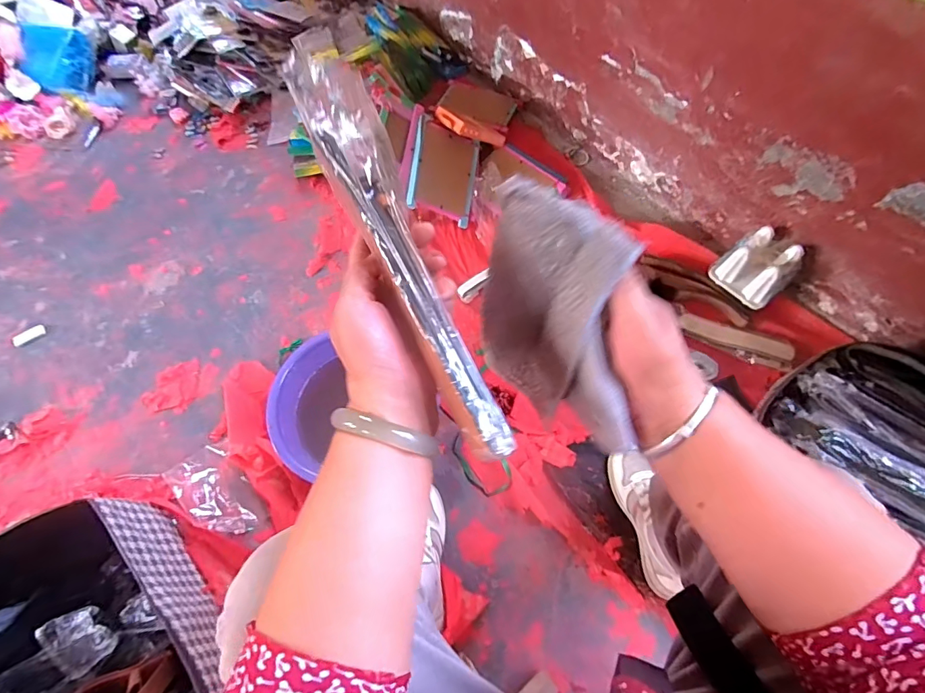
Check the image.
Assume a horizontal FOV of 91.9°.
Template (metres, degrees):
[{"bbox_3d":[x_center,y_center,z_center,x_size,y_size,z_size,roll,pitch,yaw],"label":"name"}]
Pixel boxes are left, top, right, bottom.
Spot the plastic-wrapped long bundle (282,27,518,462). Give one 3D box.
[{"bbox_3d":[-0.045,-0.078,0.290,0.048,0.021,0.315,-23,80,-9],"label":"plastic-wrapped long bundle"}]

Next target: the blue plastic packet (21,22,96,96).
[{"bbox_3d":[-1.176,-0.835,1.299,0.166,0.046,0.225,1,88,-32],"label":"blue plastic packet"}]

